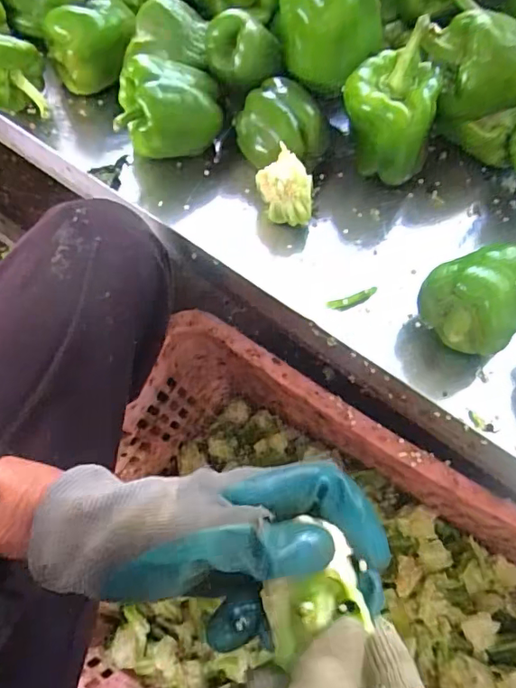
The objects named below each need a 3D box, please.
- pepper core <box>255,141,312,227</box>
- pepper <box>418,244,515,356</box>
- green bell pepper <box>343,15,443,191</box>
[{"bbox_3d":[0.025,-0.126,0.446,0.055,0.054,0.038,35,67,16],"label":"pepper core"},{"bbox_3d":[0.164,-0.034,0.389,0.083,0.075,0.068,-41,70,-20],"label":"pepper"},{"bbox_3d":[0.110,-0.193,0.438,0.073,0.134,0.056,25,64,12],"label":"green bell pepper"}]

